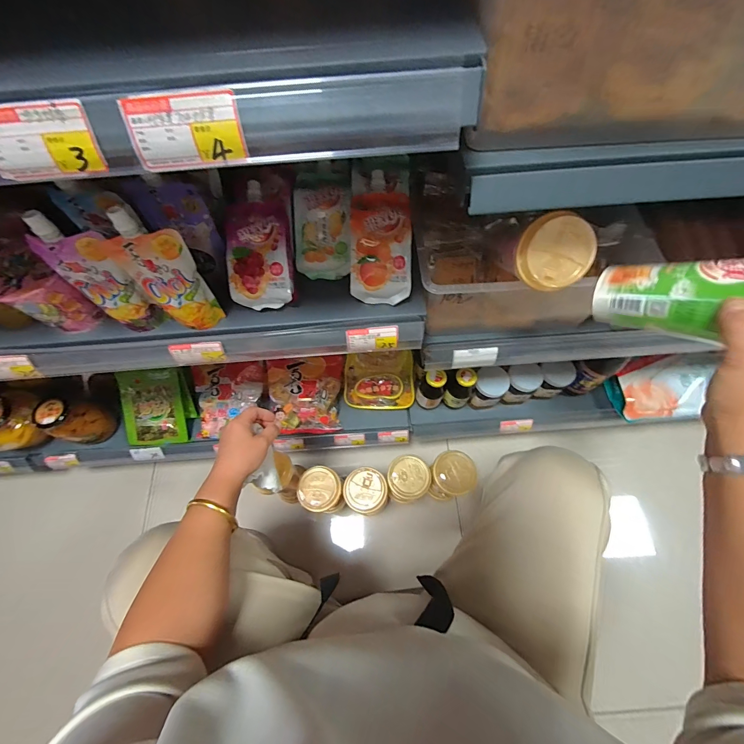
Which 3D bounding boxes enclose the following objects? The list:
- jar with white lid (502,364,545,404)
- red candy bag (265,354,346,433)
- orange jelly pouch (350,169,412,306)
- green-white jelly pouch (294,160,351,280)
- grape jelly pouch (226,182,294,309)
[{"bbox_3d":[0.331,0.027,0.771,0.066,0.079,0.066,7,67,4],"label":"jar with white lid"},{"bbox_3d":[-0.146,0.048,0.793,0.172,0.045,0.187,-6,94,-2],"label":"red candy bag"},{"bbox_3d":[0.012,-0.175,0.459,0.078,0.031,0.160,1,94,-1],"label":"orange jelly pouch"},{"bbox_3d":[-0.065,-0.212,0.478,0.077,0.033,0.157,4,95,2],"label":"green-white jelly pouch"},{"bbox_3d":[-0.150,-0.168,0.466,0.080,0.038,0.160,-4,91,2],"label":"grape jelly pouch"}]

